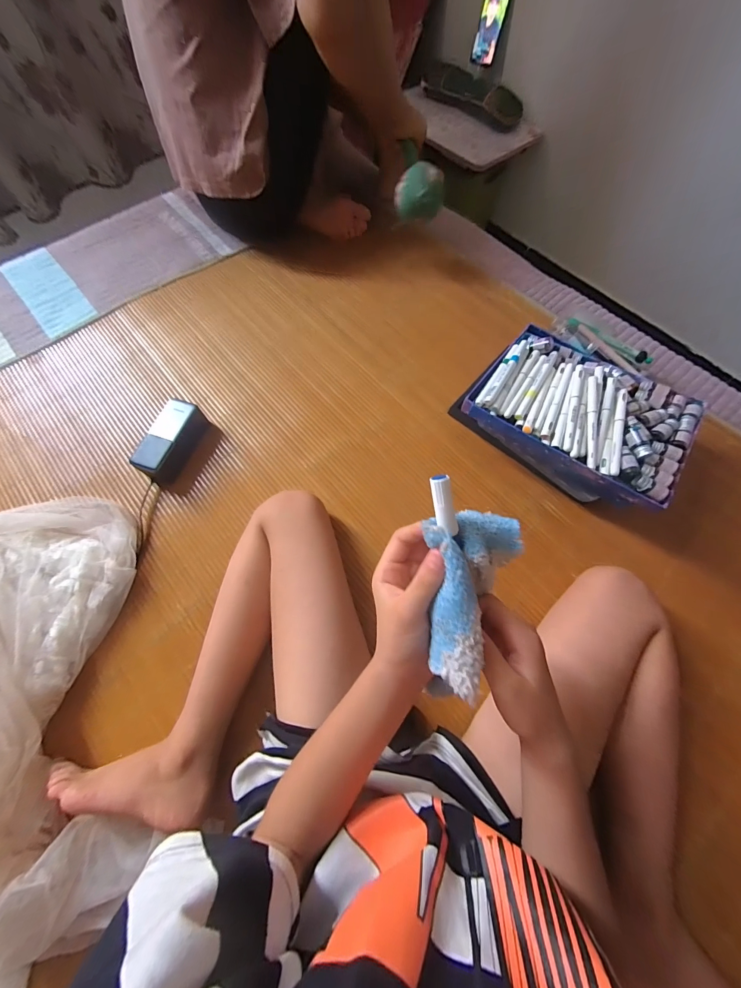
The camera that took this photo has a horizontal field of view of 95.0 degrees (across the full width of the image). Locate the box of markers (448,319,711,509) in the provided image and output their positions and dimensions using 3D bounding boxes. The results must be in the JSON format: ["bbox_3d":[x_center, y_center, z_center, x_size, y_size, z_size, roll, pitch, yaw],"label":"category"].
[{"bbox_3d":[0.306,-0.126,0.522,0.294,0.104,0.216,34,74,13],"label":"box of markers"}]

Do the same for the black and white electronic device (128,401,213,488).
[{"bbox_3d":[-0.320,-0.082,0.554,0.049,0.063,0.135,22,72,10],"label":"black and white electronic device"}]

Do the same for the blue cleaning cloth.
[{"bbox_3d":[0.070,0.062,0.210,0.068,0.048,0.109,-1,70,2],"label":"blue cleaning cloth"}]

